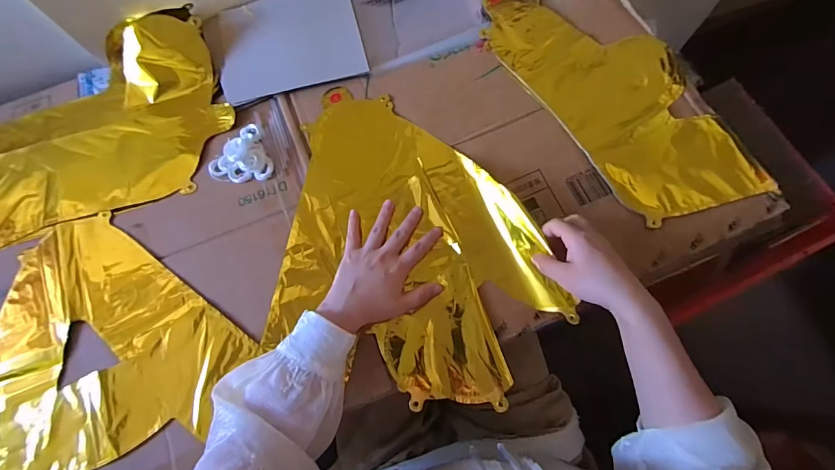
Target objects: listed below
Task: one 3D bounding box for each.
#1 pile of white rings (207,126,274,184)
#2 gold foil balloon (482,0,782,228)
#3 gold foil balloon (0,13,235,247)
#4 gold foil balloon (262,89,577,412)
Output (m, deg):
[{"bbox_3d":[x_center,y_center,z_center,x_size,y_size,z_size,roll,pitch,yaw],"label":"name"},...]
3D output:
[{"bbox_3d":[-0.228,-0.099,0.509,0.072,0.020,0.076,-24,75,-5],"label":"pile of white rings"},{"bbox_3d":[0.261,-0.194,0.528,0.183,0.011,0.399,-31,75,-7],"label":"gold foil balloon"},{"bbox_3d":[-0.454,-0.131,0.528,0.401,0.052,0.248,-19,75,-3],"label":"gold foil balloon"},{"bbox_3d":[-0.001,-0.003,0.480,0.326,0.040,0.365,4,74,3],"label":"gold foil balloon"}]

